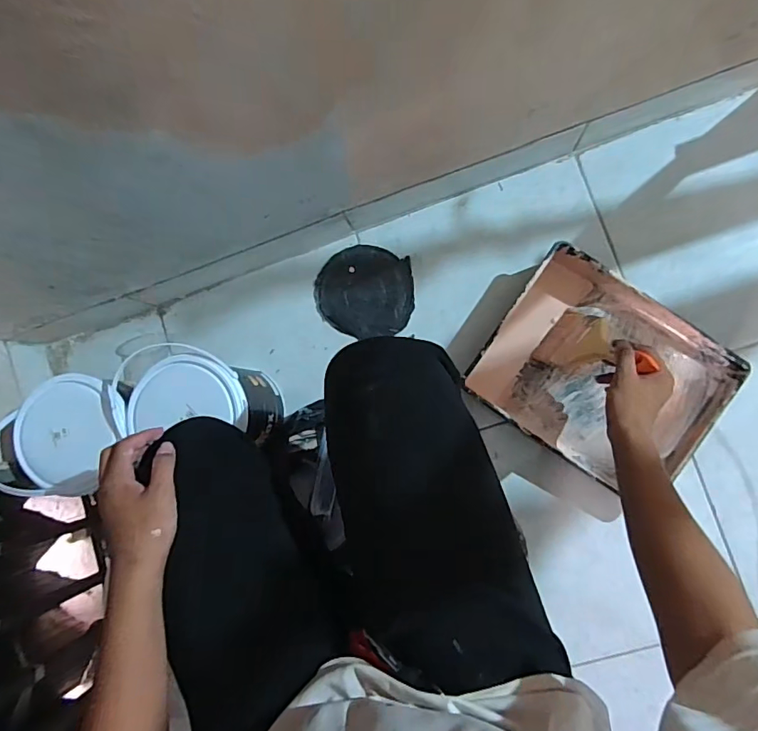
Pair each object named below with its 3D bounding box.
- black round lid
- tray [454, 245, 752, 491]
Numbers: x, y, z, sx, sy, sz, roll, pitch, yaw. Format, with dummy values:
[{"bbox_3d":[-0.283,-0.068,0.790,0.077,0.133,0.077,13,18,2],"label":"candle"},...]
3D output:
[{"bbox_3d":[-0.026,-0.131,0.877,0.172,0.004,0.159,0,87,8],"label":"black round lid"},{"bbox_3d":[0.350,0.017,0.783,0.351,0.070,0.278,35,93,9],"label":"tray"}]

